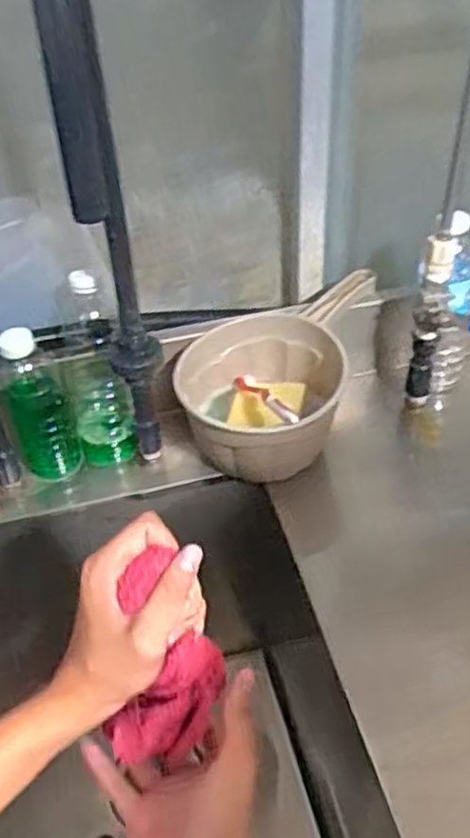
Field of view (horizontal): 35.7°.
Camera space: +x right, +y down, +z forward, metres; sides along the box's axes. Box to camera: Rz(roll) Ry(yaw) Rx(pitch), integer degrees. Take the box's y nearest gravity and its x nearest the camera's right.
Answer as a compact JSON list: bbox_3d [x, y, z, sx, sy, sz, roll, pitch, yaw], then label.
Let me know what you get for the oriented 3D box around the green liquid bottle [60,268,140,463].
[{"bbox_3d":[-0.147,-0.043,0.756,0.063,0.210,0.076,-14,42,-13],"label":"green liquid bottle"}]

